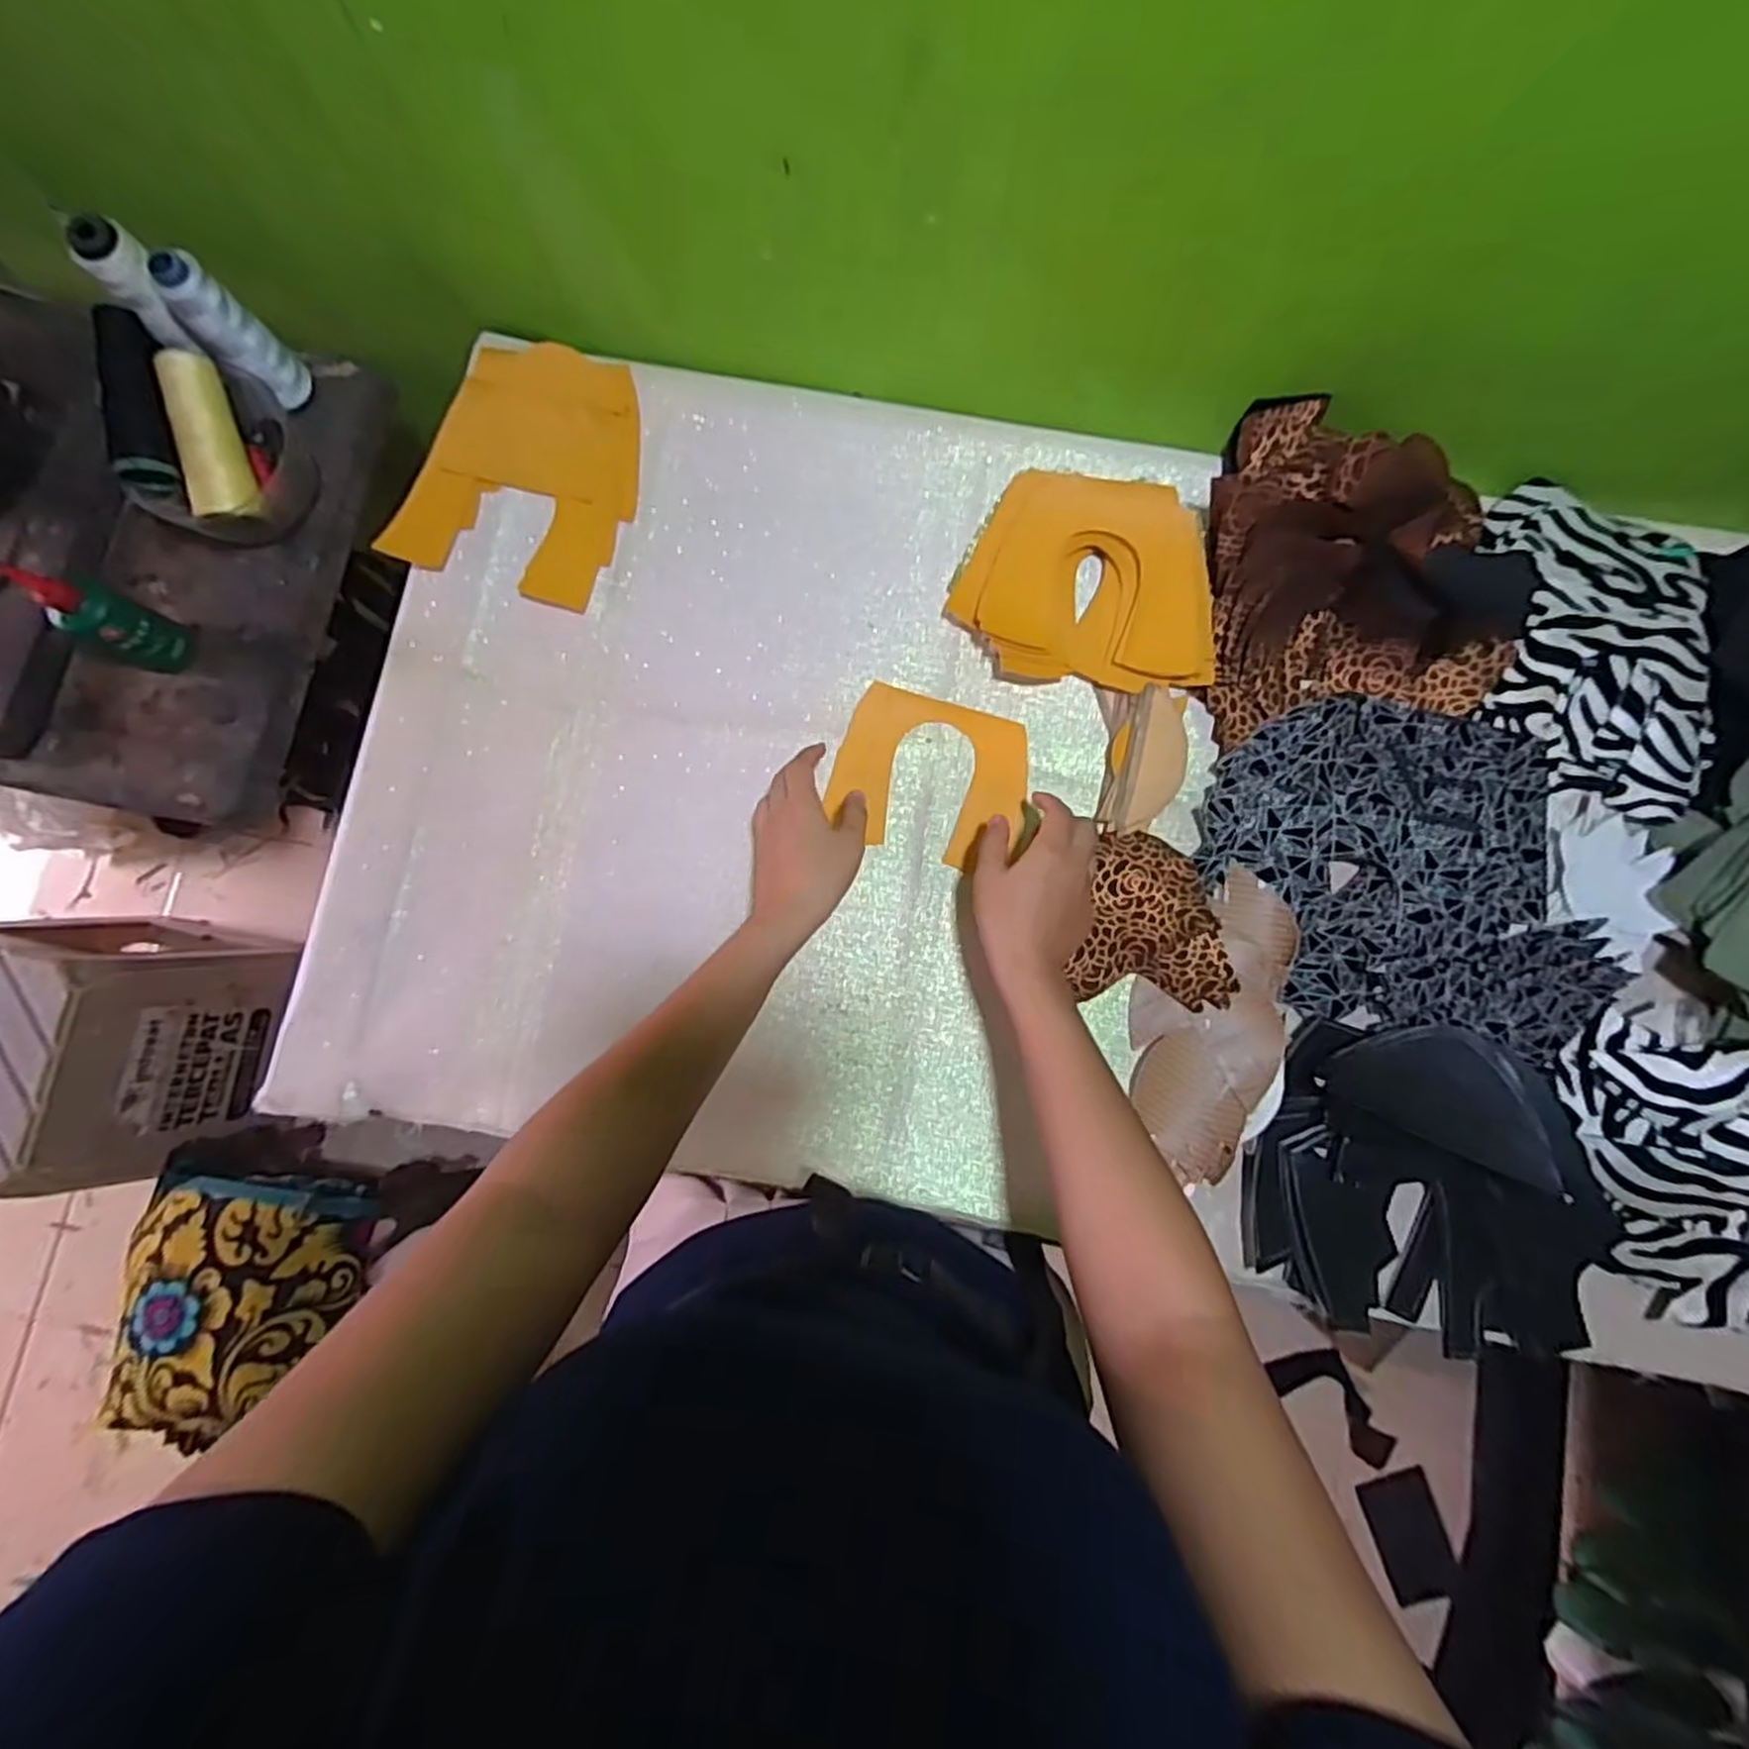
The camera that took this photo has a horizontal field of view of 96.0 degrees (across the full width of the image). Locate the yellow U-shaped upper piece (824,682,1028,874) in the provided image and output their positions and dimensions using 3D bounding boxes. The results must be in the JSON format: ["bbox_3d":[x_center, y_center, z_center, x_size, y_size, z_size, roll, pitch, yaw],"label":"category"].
[{"bbox_3d":[0.042,-0.072,0.581,0.139,0.007,0.116,15,86,3],"label":"yellow U-shaped upper piece"}]

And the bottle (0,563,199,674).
[{"bbox_3d":[-0.539,-0.178,0.554,0.039,0.100,0.043,18,83,3],"label":"bottle"}]

